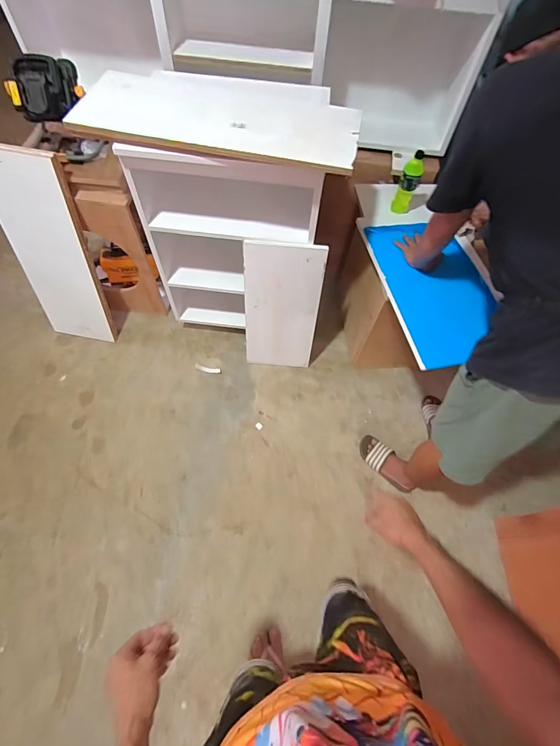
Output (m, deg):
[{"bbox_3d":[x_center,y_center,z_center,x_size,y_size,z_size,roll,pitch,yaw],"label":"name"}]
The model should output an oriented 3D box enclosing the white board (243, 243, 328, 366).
[{"bbox_3d":[0.004,-0.237,1.461,0.290,0.628,0.021,5,51,0],"label":"white board"}]

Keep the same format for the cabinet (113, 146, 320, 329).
[{"bbox_3d":[-0.179,-0.472,1.445,0.599,0.850,0.238,7,61,0],"label":"cabinet"}]

